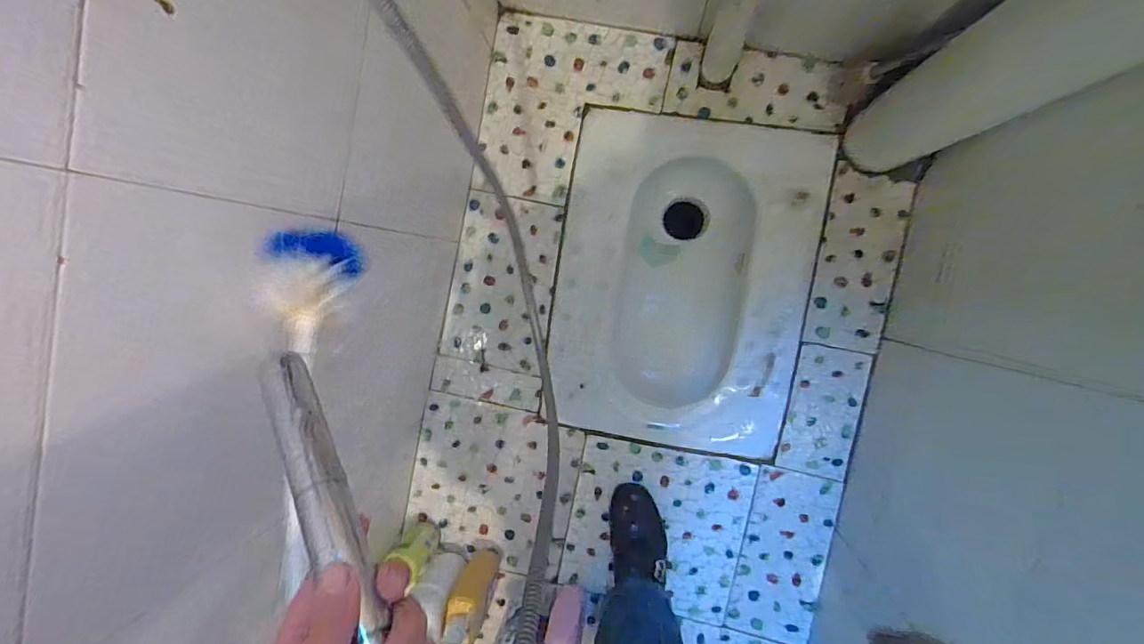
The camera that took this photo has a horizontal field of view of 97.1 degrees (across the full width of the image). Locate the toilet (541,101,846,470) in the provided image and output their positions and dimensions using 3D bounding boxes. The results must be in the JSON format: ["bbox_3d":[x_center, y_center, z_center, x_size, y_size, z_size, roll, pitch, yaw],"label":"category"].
[{"bbox_3d":[0.190,-0.066,0.922,0.417,0.162,0.540,9,95,8],"label":"toilet"}]

